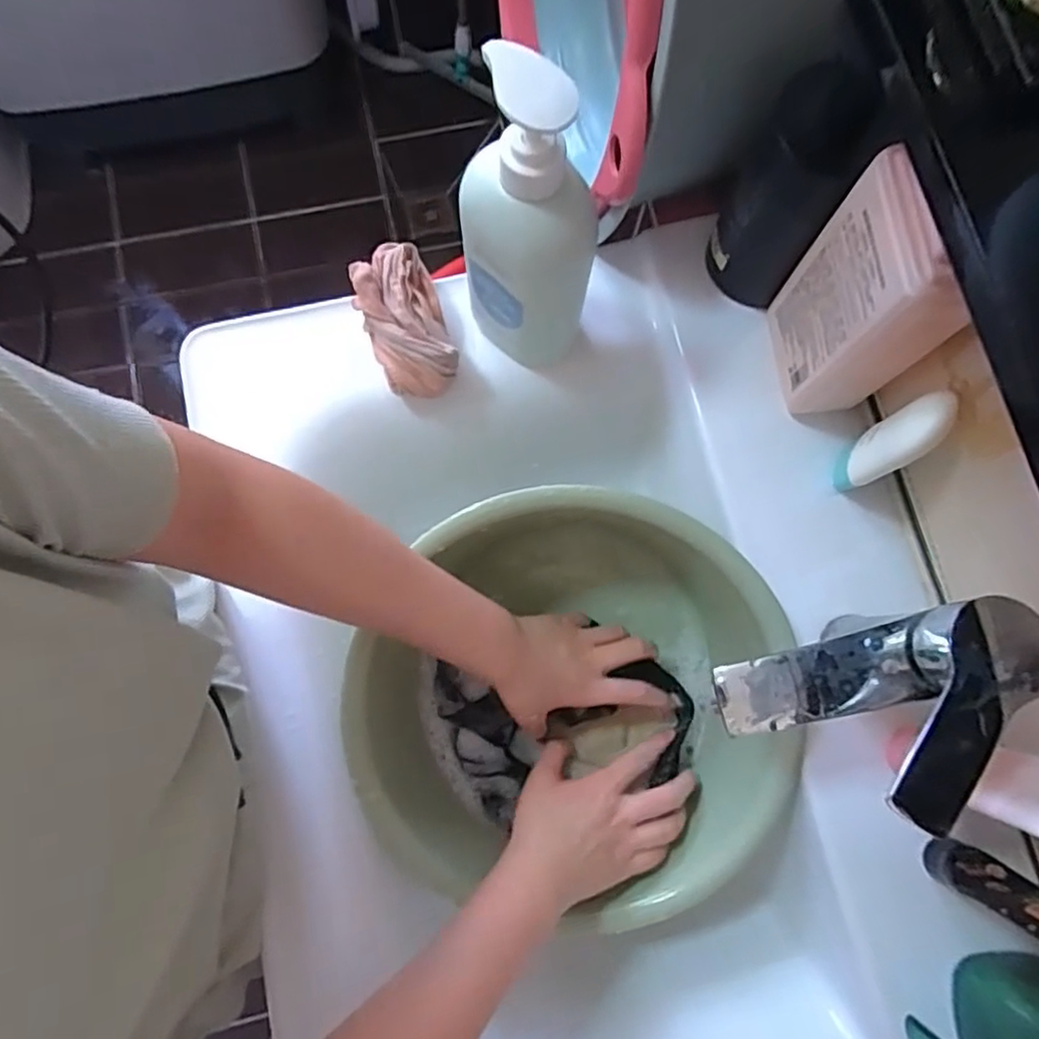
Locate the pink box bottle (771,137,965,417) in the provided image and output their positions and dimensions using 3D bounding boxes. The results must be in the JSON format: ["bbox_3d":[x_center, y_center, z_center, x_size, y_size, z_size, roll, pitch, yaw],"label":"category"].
[{"bbox_3d":[0.209,-0.132,0.406,0.049,0.188,0.088,-8,79,-3],"label":"pink box bottle"}]

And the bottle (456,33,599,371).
[{"bbox_3d":[0.002,-0.172,0.410,0.085,0.218,0.053,26,79,4],"label":"bottle"}]

